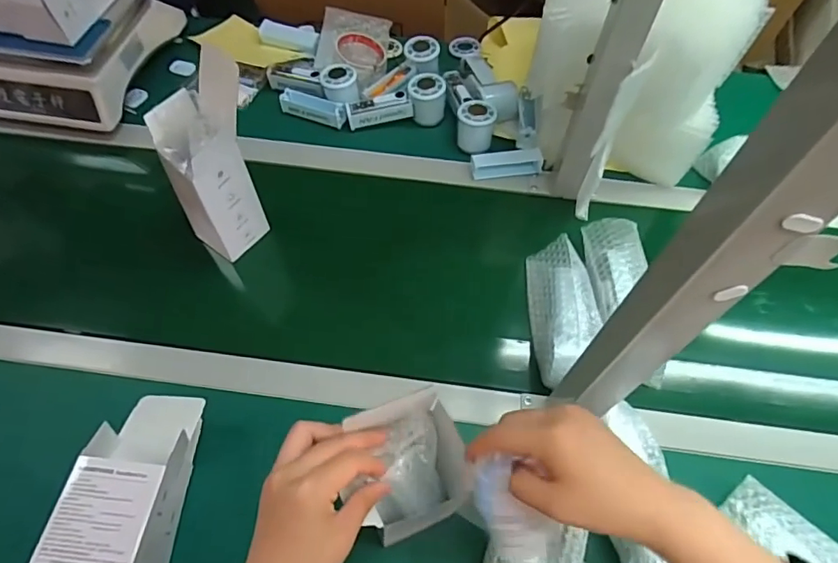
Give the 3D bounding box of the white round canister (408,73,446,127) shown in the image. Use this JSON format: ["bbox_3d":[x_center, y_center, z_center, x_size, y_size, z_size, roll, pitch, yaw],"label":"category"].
[{"bbox_3d":[0.013,-0.283,0.784,0.059,0.056,0.055,1,61,-1],"label":"white round canister"}]

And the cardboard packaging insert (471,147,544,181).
[{"bbox_3d":[0.128,-0.171,0.739,0.103,0.034,0.027,-5,61,-5],"label":"cardboard packaging insert"}]

